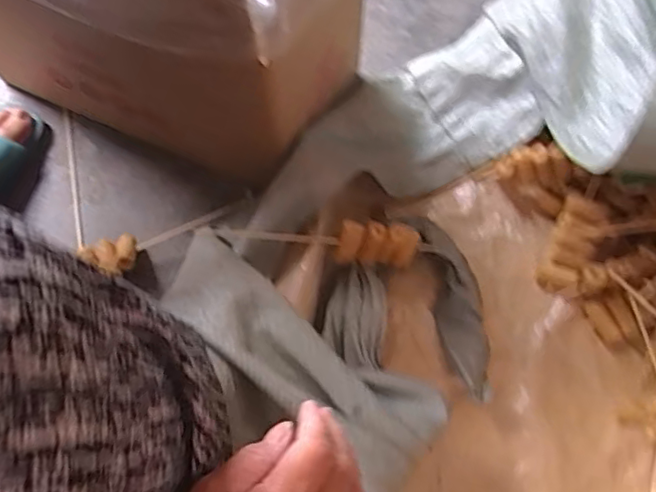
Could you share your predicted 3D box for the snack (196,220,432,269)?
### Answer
[{"bbox_3d":[-0.007,-0.005,0.544,0.208,0.047,0.028,5,65,-12],"label":"snack"}]

